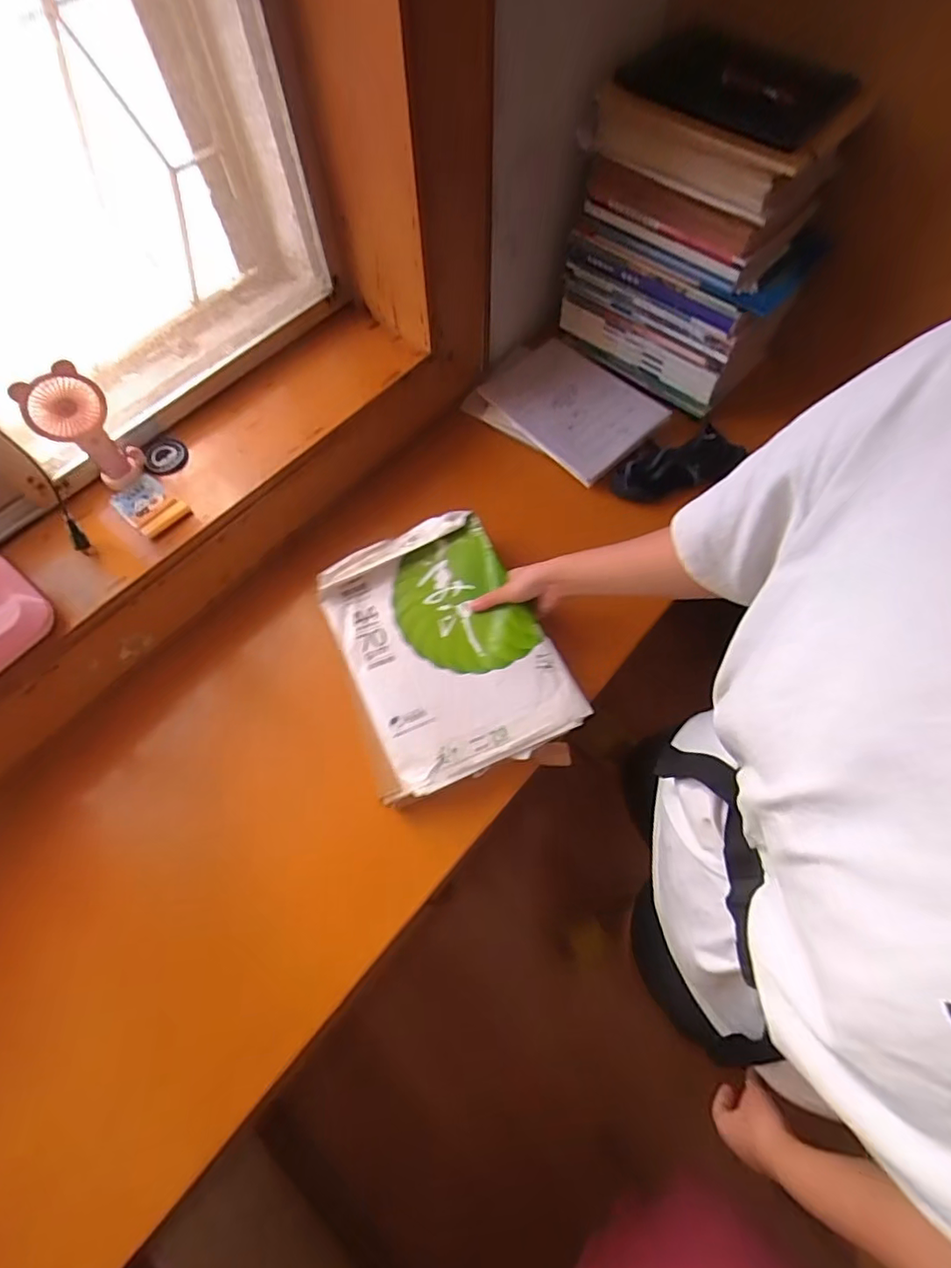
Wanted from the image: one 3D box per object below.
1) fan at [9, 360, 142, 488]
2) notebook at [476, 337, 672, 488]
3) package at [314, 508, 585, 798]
[{"bbox_3d":[-0.465,-0.244,0.657,0.076,0.162,0.034,-32,69,-13],"label":"fan"},{"bbox_3d":[0.156,-0.380,0.905,0.184,0.019,0.265,-42,72,-8],"label":"notebook"},{"bbox_3d":[-0.043,0.013,0.715,0.255,0.048,0.334,-21,67,-8],"label":"package"}]

